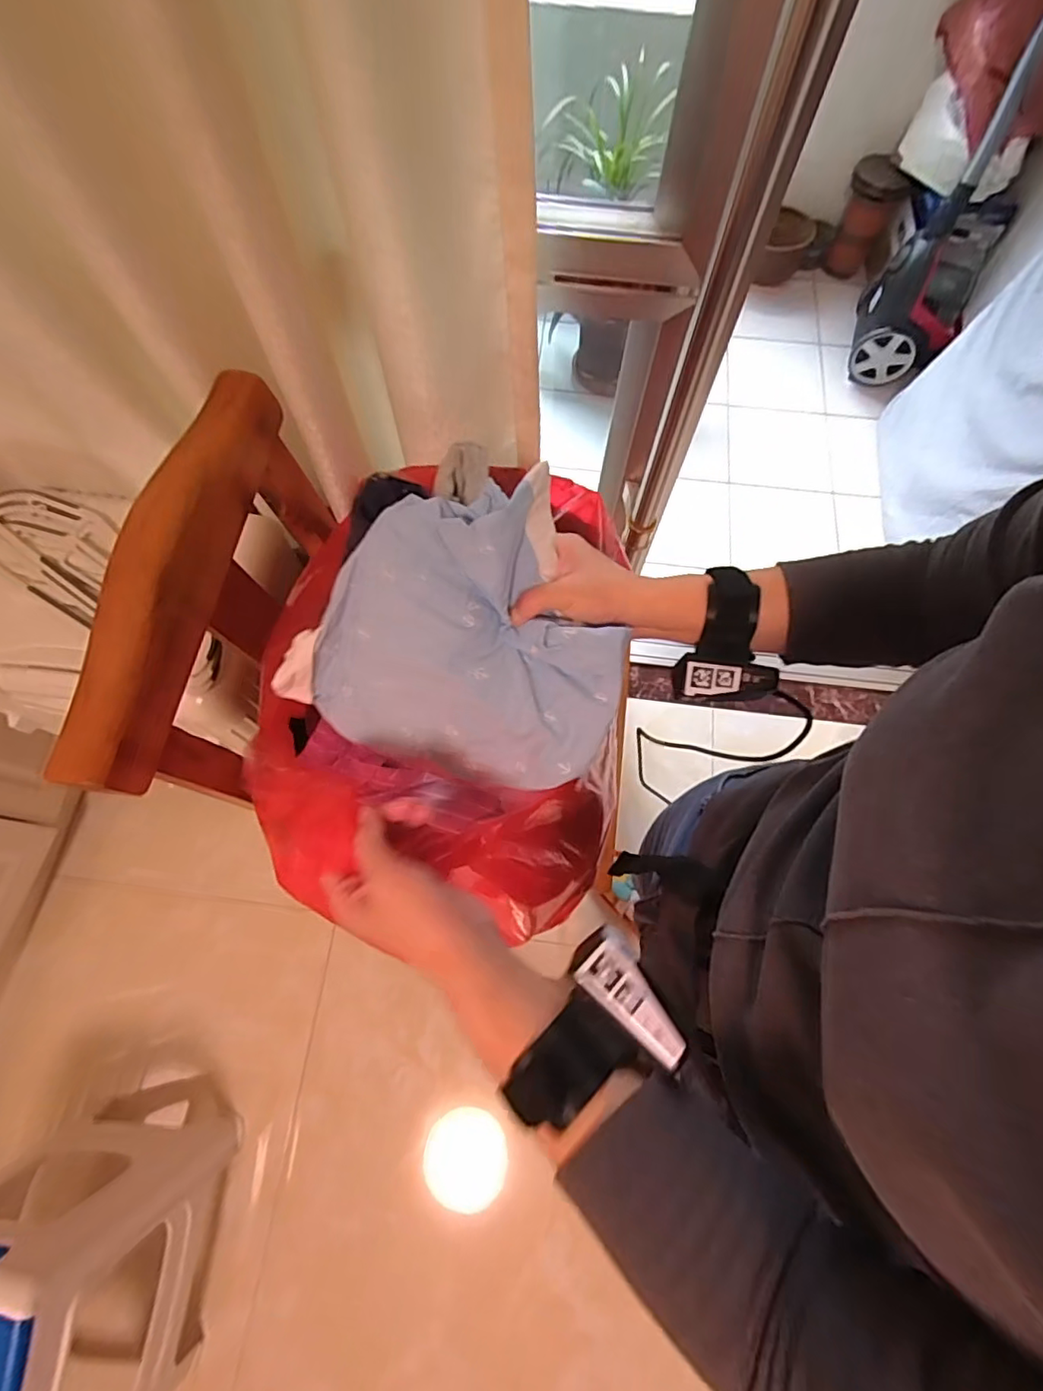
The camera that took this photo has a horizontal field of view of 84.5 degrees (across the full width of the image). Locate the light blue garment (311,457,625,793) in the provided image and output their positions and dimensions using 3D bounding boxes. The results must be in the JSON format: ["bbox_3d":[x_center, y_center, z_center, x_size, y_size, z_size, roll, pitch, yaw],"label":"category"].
[{"bbox_3d":[-0.039,-0.043,0.427,0.225,0.048,0.224,20,116,5],"label":"light blue garment"}]

